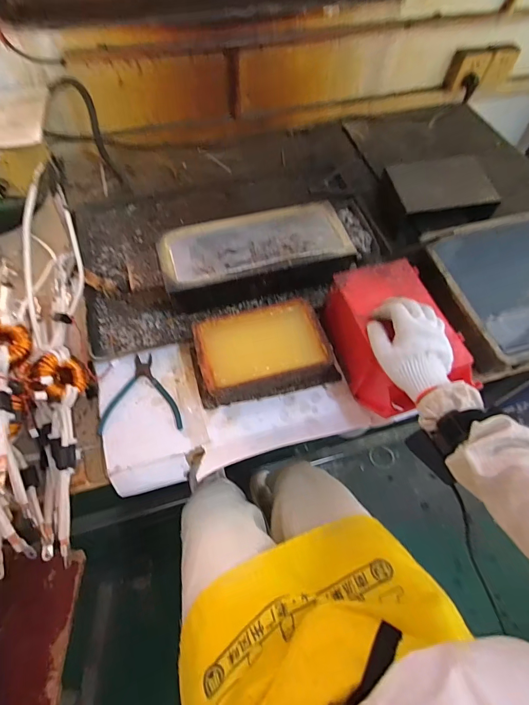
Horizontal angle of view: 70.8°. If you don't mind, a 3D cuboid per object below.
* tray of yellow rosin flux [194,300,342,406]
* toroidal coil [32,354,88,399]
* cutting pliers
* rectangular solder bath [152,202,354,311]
[{"bbox_3d":[-0.002,-0.003,0.616,0.225,0.065,0.141,-14,62,-10],"label":"tray of yellow rosin flux"},{"bbox_3d":[-0.314,0.040,0.570,0.036,0.076,0.069,-19,45,29],"label":"toroidal coil"},{"bbox_3d":[-0.196,0.065,0.611,0.128,0.007,0.132,-1,61,-3],"label":"cutting pliers"},{"bbox_3d":[-0.017,-0.176,0.700,0.338,0.091,0.165,-14,62,-10],"label":"rectangular solder bath"}]

